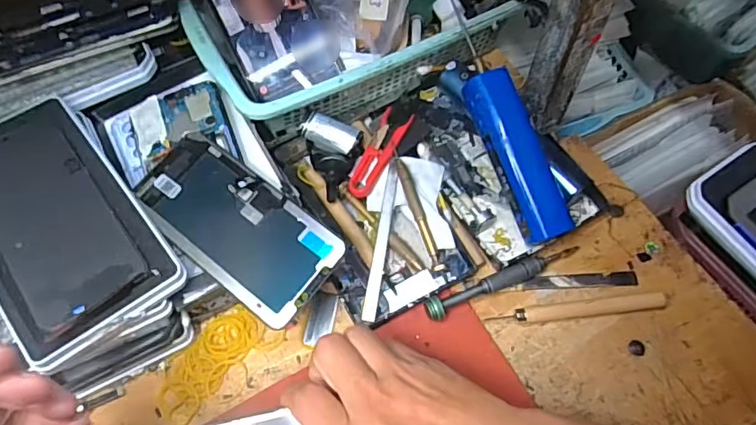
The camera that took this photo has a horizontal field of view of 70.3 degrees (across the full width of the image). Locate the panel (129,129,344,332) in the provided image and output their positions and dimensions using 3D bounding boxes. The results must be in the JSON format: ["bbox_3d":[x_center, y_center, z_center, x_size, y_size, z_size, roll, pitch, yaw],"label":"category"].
[{"bbox_3d":[-0.099,0.007,0.367,0.147,0.007,0.073,34,78,16],"label":"panel"}]

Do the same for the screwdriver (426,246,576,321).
[{"bbox_3d":[0.092,0.049,0.395,0.126,0.014,0.016,-23,65,-10],"label":"screwdriver"}]

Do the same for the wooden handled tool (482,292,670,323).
[{"bbox_3d":[0.144,0.068,0.387,0.124,0.012,0.012,-5,63,-1],"label":"wooden handled tool"}]

